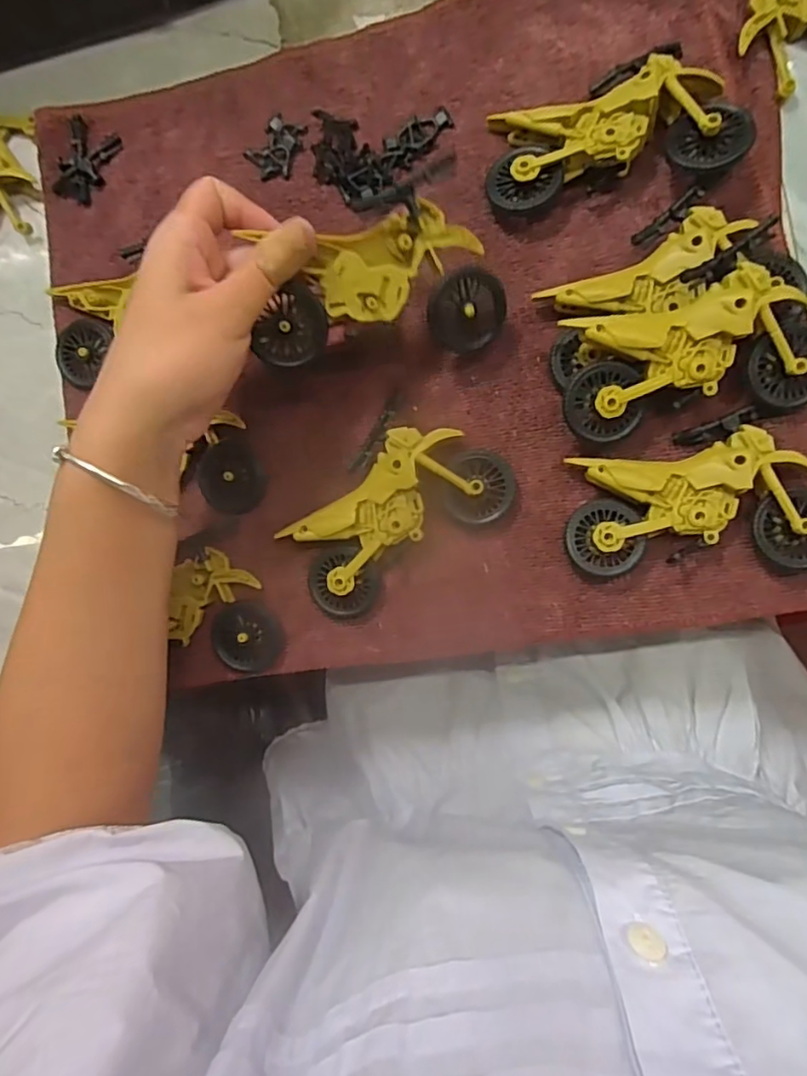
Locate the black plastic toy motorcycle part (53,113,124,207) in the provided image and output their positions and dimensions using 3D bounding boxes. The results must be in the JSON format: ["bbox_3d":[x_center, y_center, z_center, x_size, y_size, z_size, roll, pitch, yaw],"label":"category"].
[{"bbox_3d":[-0.186,-0.218,0.344,0.027,0.008,0.044,28,93,8],"label":"black plastic toy motorcycle part"}]

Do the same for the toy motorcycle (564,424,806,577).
[{"bbox_3d":[0.138,-0.016,0.278,0.114,0.022,0.061,-3,89,9],"label":"toy motorcycle"}]

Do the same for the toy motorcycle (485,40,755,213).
[{"bbox_3d":[0.099,-0.199,0.285,0.114,0.026,0.065,-5,88,9],"label":"toy motorcycle"}]

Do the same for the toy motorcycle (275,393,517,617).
[{"bbox_3d":[-0.008,-0.013,0.302,0.114,0.022,0.074,-43,83,6],"label":"toy motorcycle"}]

